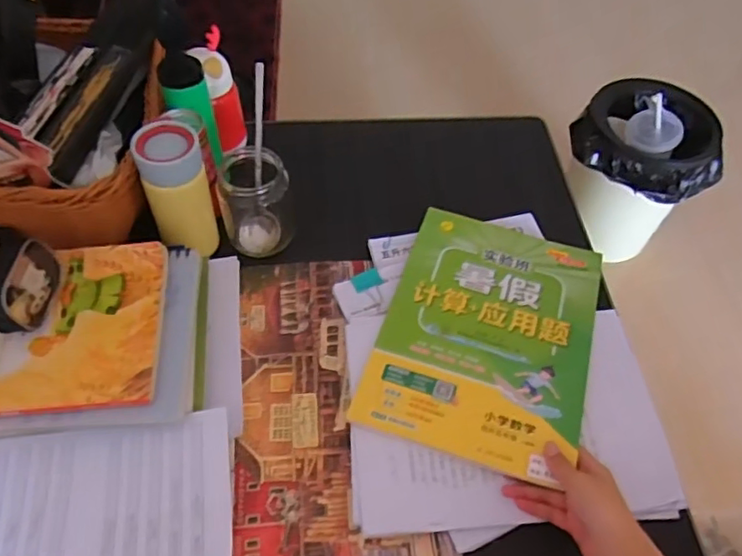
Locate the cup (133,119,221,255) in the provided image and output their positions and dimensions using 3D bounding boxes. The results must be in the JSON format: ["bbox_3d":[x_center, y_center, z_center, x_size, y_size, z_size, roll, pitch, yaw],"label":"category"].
[{"bbox_3d":[-0.204,-0.089,0.635,0.062,0.147,0.066,1,56,-2],"label":"cup"}]

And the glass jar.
[{"bbox_3d":[-0.130,-0.083,0.671,0.080,0.113,0.068,-10,57,-10],"label":"glass jar"}]

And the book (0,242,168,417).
[{"bbox_3d":[-0.319,0.045,0.548,0.240,0.019,0.166,-4,56,-5],"label":"book"}]

